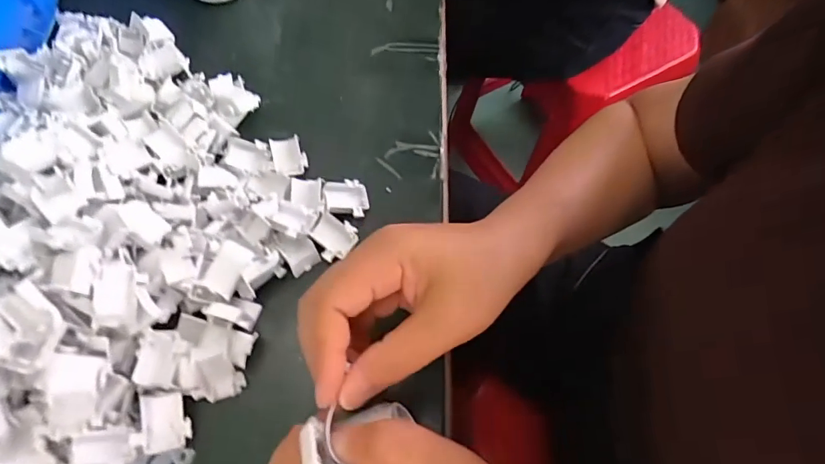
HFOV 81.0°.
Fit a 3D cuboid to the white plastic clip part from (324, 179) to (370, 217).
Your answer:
[{"bbox_3d":[-0.047,-0.024,0.340,0.030,0.006,0.027,-5,64,-5],"label":"white plastic clip part"}]

